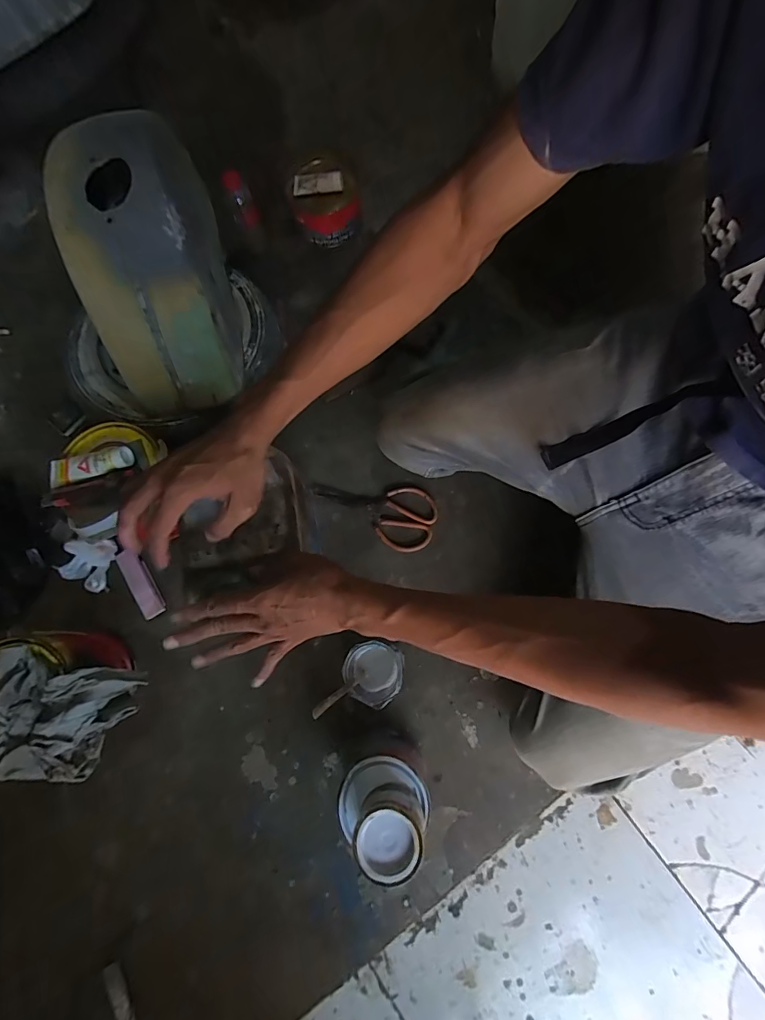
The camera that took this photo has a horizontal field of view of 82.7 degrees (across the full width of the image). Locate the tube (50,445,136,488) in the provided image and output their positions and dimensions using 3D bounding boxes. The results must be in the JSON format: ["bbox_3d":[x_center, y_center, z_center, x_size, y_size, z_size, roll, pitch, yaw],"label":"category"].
[{"bbox_3d":[-0.393,-0.061,0.582,0.119,0.021,0.041,-13,77,1],"label":"tube"}]

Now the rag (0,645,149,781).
[{"bbox_3d":[-0.426,0.252,0.553,0.161,0.102,0.133,18,79,8],"label":"rag"}]

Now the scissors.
[{"bbox_3d":[-0.016,0.013,0.722,0.206,0.009,0.107,2,77,2],"label":"scissors"}]

